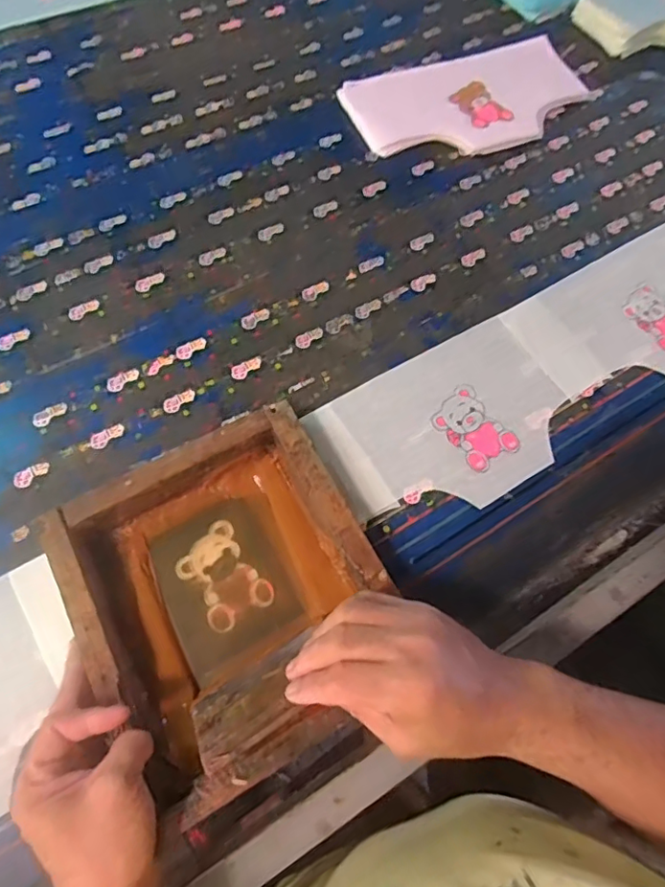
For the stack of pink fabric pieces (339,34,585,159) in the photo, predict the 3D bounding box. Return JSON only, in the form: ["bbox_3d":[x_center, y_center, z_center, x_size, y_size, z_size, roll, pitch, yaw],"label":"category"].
[{"bbox_3d":[0.186,-0.474,0.756,0.320,0.018,0.206,-25,69,-12],"label":"stack of pink fabric pieces"}]

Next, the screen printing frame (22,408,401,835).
[{"bbox_3d":[-0.082,0.124,0.464,0.232,0.059,0.259,-27,67,-13],"label":"screen printing frame"}]

